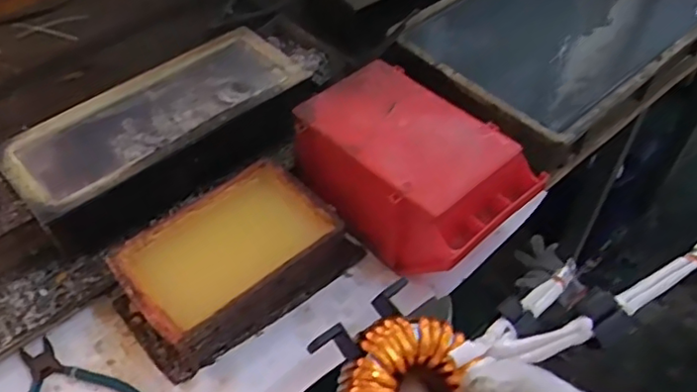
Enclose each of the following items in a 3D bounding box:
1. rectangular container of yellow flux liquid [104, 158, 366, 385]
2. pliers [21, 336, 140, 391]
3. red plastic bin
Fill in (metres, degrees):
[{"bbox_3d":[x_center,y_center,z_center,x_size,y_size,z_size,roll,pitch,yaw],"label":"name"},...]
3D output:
[{"bbox_3d":[-0.120,0.062,0.637,0.223,0.070,0.144,-32,56,-25],"label":"rectangular container of yellow flux liquid"},{"bbox_3d":[-0.259,0.183,0.570,0.127,0.005,0.130,-27,54,-21],"label":"pliers"},{"bbox_3d":[0.064,-0.031,0.667,0.151,0.110,0.238,-36,58,-27],"label":"red plastic bin"}]

